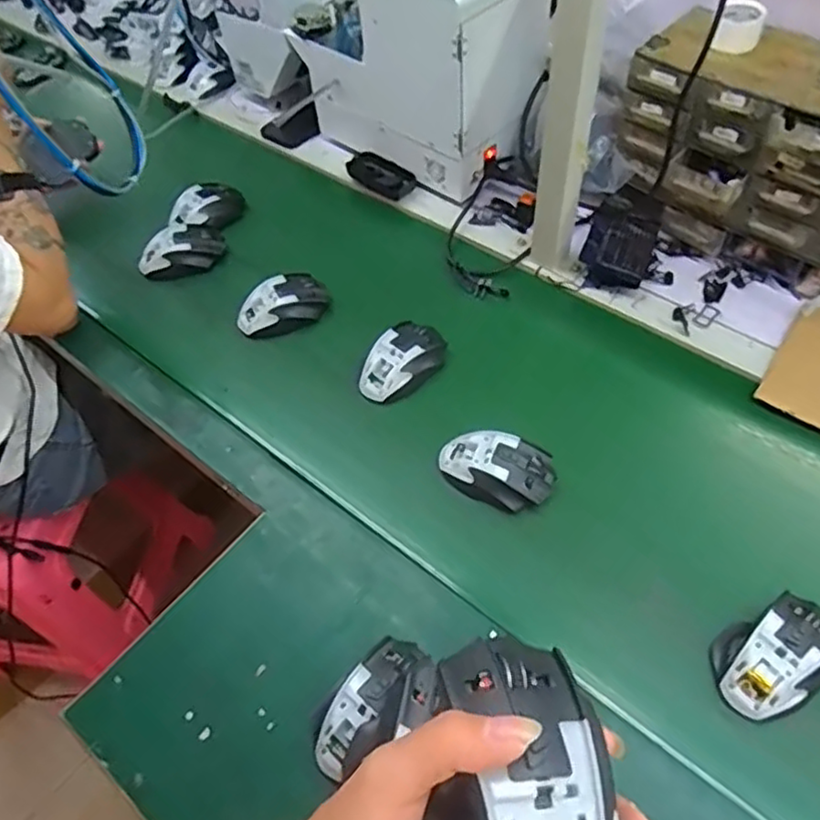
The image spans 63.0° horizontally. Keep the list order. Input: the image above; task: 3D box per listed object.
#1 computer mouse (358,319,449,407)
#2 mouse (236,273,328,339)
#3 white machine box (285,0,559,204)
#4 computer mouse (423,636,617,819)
[{"bbox_3d":[-0.009,-0.057,0.775,0.068,0.037,0.113,37,66,27],"label":"computer mouse"},{"bbox_3d":[-0.161,-0.137,0.850,0.120,0.037,0.071,-18,55,-8],"label":"mouse"},{"bbox_3d":[0.016,-0.501,0.936,0.306,0.276,0.199,35,65,26],"label":"white machine box"},{"bbox_3d":[0.044,0.146,0.263,0.067,0.031,0.111,-3,55,3],"label":"computer mouse"}]

